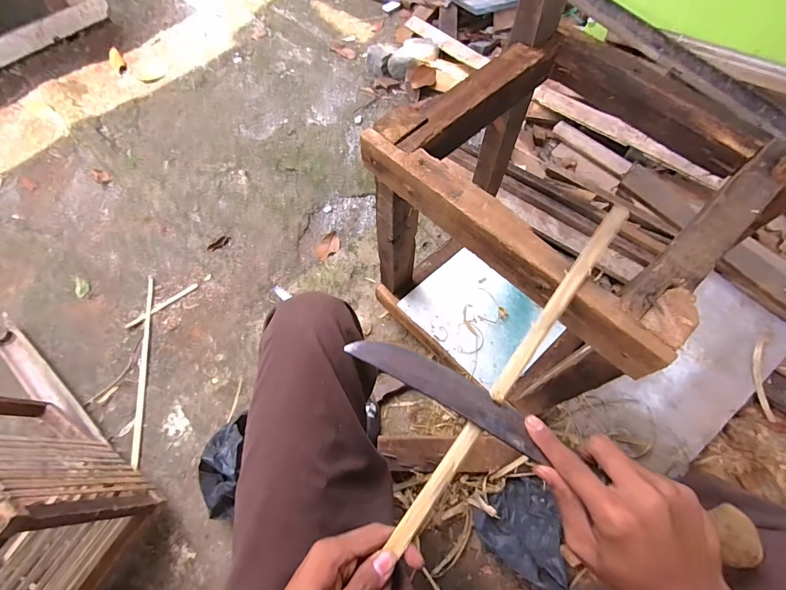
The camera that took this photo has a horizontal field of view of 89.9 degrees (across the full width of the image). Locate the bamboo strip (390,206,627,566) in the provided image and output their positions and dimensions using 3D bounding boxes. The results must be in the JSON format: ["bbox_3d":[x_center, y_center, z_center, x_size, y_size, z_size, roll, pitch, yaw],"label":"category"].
[{"bbox_3d":[0.114,0.060,0.356,0.017,0.011,0.370,35,78,17],"label":"bamboo strip"}]

